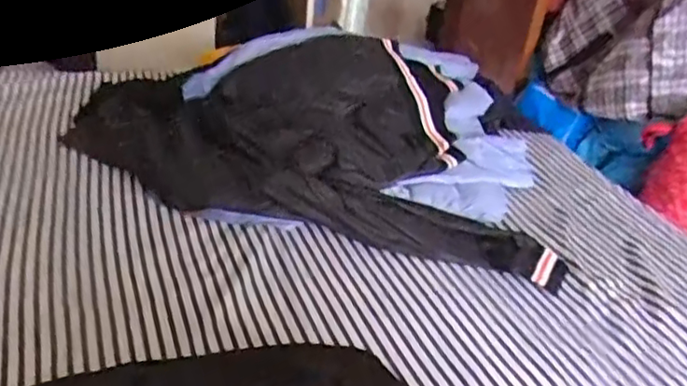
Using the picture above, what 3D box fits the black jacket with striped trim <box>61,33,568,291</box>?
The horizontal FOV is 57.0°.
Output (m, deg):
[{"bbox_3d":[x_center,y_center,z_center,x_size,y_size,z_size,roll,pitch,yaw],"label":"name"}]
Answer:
[{"bbox_3d":[-0.076,-0.157,1.248,0.913,0.188,0.549,9,32,2],"label":"black jacket with striped trim"}]

